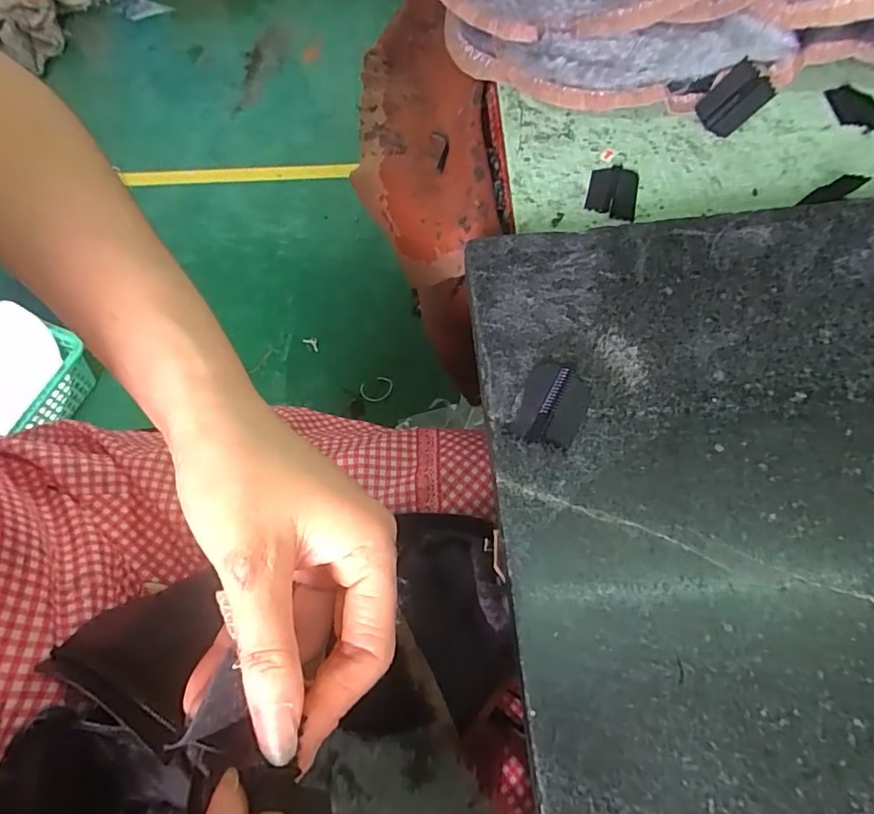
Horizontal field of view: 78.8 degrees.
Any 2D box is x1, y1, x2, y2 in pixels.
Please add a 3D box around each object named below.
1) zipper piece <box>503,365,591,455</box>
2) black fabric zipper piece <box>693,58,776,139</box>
[{"bbox_3d":[0.049,0.000,0.227,0.027,0.004,0.039,23,67,13],"label":"zipper piece"},{"bbox_3d":[0.181,-0.187,0.325,0.041,0.006,0.029,-42,87,9],"label":"black fabric zipper piece"}]

